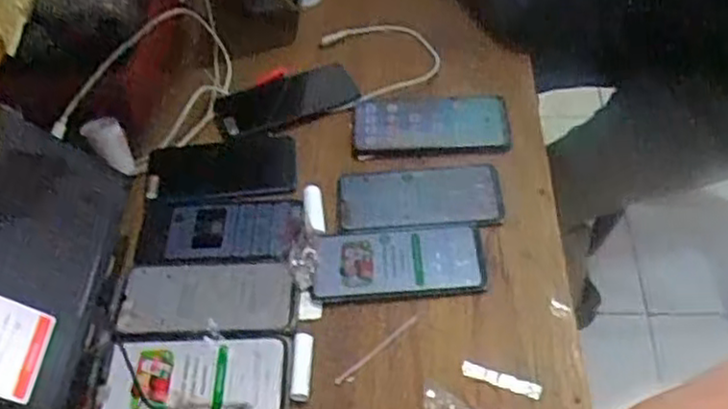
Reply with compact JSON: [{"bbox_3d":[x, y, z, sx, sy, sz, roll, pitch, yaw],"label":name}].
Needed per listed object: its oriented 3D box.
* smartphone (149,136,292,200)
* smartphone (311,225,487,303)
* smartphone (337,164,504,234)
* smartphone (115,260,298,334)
[{"bbox_3d":[-0.156,-0.041,0.768,0.160,0.005,0.077,-7,51,1],"label":"smartphone"},{"bbox_3d":[0.034,0.053,0.675,0.159,0.011,0.076,-5,51,2],"label":"smartphone"},{"bbox_3d":[0.058,-0.007,0.728,0.168,0.005,0.085,-8,51,1],"label":"smartphone"},{"bbox_3d":[-0.147,0.086,0.667,0.164,0.015,0.077,-3,51,5],"label":"smartphone"}]

